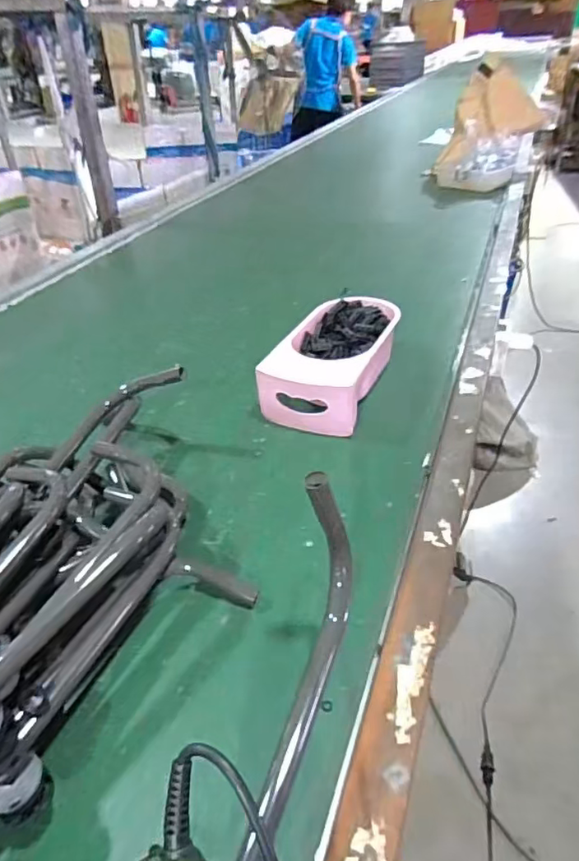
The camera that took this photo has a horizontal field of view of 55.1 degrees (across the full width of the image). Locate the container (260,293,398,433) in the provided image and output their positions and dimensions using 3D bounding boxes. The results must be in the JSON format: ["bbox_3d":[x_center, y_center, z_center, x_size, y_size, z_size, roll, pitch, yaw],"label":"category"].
[{"bbox_3d":[0.074,-0.111,0.877,0.150,0.090,0.288,10,37,20],"label":"container"}]

